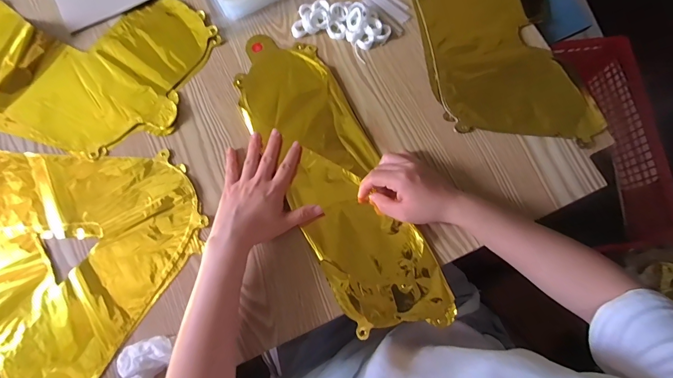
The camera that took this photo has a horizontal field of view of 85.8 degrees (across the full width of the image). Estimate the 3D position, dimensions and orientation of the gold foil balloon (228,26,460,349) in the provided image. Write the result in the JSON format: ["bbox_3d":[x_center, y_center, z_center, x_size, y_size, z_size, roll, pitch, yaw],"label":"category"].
[{"bbox_3d":[-0.006,-0.019,0.469,0.128,0.008,0.426,-26,78,-5],"label":"gold foil balloon"}]

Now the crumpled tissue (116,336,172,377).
[{"bbox_3d":[-0.213,0.201,0.406,0.068,0.026,0.058,-23,78,-4],"label":"crumpled tissue"}]

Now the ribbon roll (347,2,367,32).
[{"bbox_3d":[0.027,-0.236,0.501,0.026,0.019,0.039,9,77,3],"label":"ribbon roll"}]

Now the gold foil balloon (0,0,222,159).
[{"bbox_3d":[-0.396,-0.188,0.500,0.404,0.019,0.241,16,78,4],"label":"gold foil balloon"}]

